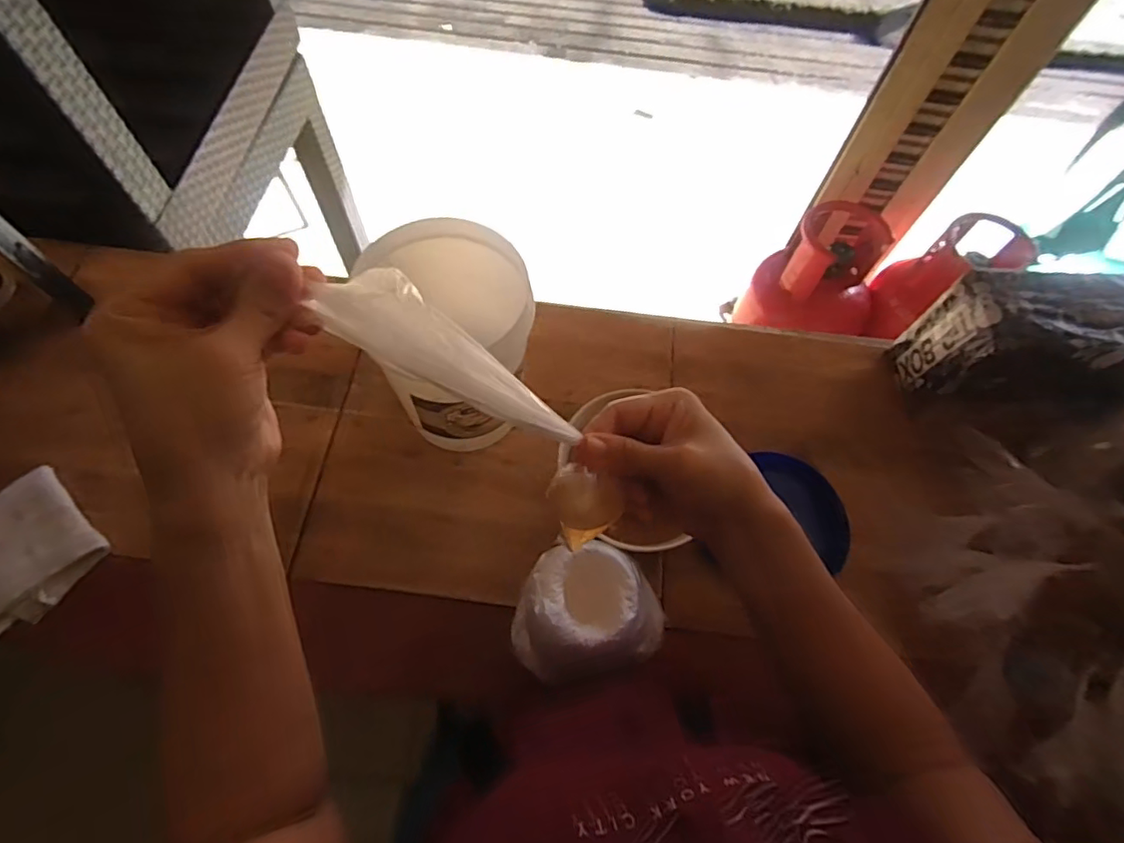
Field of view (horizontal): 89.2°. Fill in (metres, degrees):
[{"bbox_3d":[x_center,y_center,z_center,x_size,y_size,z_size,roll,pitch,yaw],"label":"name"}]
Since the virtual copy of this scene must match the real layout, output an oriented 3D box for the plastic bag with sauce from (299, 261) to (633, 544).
[{"bbox_3d":[-0.033,-0.006,0.292,0.188,0.032,0.043,45,66,-21],"label":"plastic bag with sauce"}]

